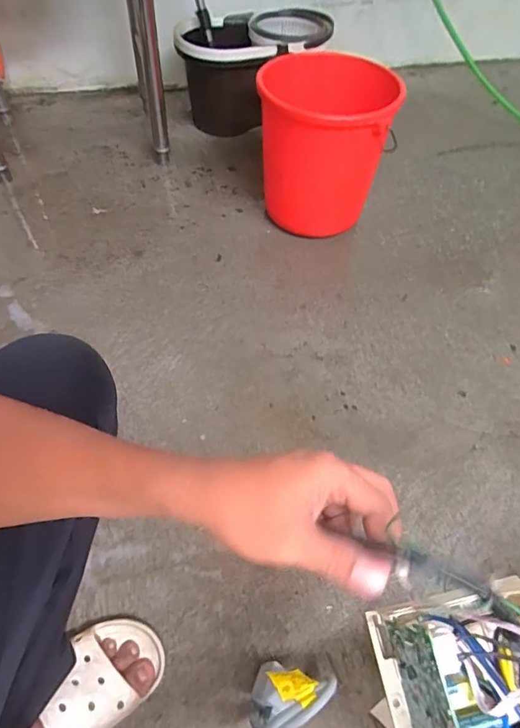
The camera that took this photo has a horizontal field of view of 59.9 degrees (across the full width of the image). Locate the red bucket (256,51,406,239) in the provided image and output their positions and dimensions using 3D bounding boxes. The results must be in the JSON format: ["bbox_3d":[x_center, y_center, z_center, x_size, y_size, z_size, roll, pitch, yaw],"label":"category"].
[{"bbox_3d":[0.133,-0.466,1.049,0.272,0.313,0.278,2,53,-3],"label":"red bucket"}]

